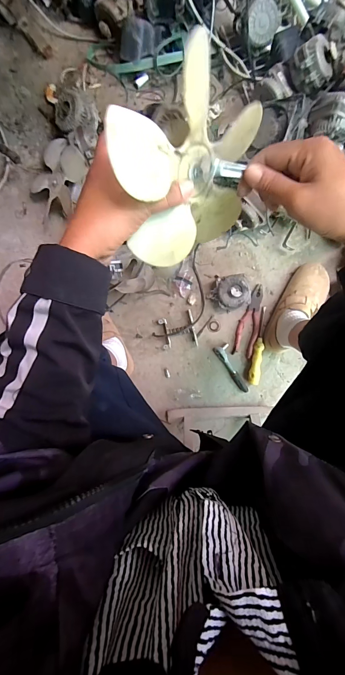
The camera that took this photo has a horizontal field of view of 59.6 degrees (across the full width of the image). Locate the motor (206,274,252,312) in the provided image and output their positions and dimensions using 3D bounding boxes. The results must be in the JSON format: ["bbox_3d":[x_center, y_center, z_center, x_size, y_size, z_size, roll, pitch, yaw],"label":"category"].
[{"bbox_3d":[0.150,-0.115,0.767,0.093,0.070,0.092,0,96,-2],"label":"motor"}]

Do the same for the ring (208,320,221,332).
[{"bbox_3d":[0.113,-0.030,0.813,0.034,0.006,0.032,0,96,-2],"label":"ring"}]

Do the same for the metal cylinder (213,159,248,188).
[{"bbox_3d":[0.052,-0.157,0.289,0.028,0.017,0.015,6,96,-2],"label":"metal cylinder"}]

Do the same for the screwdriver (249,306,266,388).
[{"bbox_3d":[0.229,0.024,0.808,0.030,0.021,0.207,5,96,-2],"label":"screwdriver"}]

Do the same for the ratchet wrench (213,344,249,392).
[{"bbox_3d":[0.163,0.085,0.814,0.038,0.021,0.147,-30,96,1],"label":"ratchet wrench"}]

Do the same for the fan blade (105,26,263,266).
[{"bbox_3d":[0.018,-0.163,0.289,0.166,0.025,0.172,-28,138,-29],"label":"fan blade"}]

